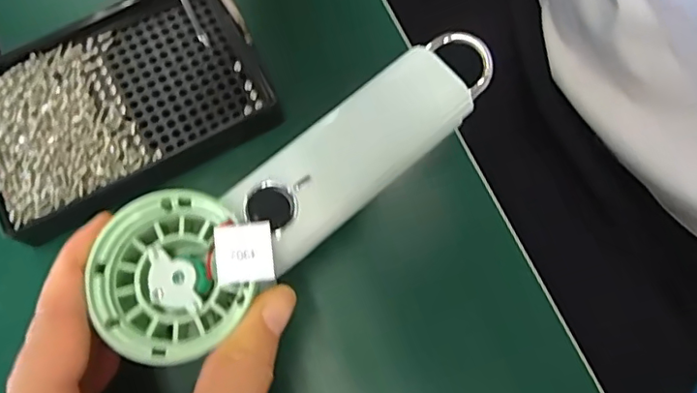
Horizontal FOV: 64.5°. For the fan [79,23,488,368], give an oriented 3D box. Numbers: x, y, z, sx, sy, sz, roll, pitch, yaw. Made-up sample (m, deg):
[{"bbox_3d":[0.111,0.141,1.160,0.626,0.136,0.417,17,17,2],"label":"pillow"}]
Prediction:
[{"bbox_3d":[-0.014,-0.009,0.227,0.189,0.030,0.056,-37,78,-17],"label":"fan"}]

